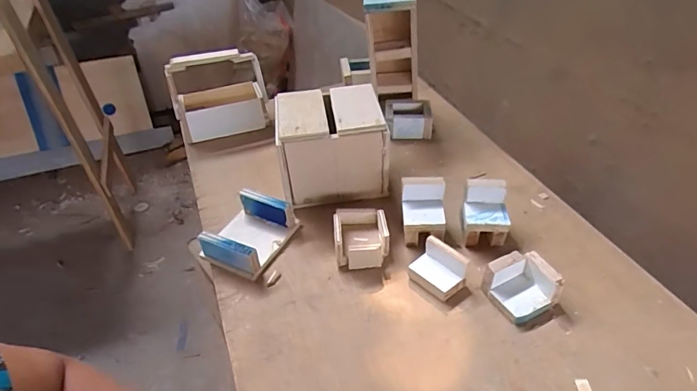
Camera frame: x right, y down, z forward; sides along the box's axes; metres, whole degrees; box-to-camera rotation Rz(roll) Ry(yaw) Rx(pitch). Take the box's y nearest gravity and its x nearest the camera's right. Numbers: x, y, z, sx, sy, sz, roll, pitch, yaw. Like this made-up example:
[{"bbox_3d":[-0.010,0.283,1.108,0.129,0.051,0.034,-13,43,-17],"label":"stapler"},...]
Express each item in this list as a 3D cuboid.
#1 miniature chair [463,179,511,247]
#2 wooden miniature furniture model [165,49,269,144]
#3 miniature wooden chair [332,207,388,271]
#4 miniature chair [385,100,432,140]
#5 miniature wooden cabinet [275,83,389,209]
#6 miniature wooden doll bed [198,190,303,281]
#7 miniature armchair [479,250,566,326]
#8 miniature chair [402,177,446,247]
[{"bbox_3d":[0.190,0.025,0.628,0.064,0.074,0.061,3,42,10],"label":"miniature chair"},{"bbox_3d":[-0.246,-0.195,0.861,0.170,0.157,0.080,-12,41,-8],"label":"wooden miniature furniture model"},{"bbox_3d":[0.017,0.058,0.627,0.076,0.049,0.080,-5,41,0],"label":"miniature wooden chair"},{"bbox_3d":[0.113,-0.145,0.859,0.086,0.043,0.083,-2,41,3],"label":"miniature chair"},{"bbox_3d":[-0.026,-0.077,0.714,0.158,0.148,0.127,-7,41,-2],"label":"miniature wooden cabinet"},{"bbox_3d":[-0.143,0.053,0.647,0.105,0.057,0.111,14,44,20],"label":"miniature wooden doll bed"},{"bbox_3d":[0.212,0.110,0.553,0.070,0.046,0.070,-23,44,-19],"label":"miniature armchair"},{"bbox_3d":[0.105,0.025,0.634,0.057,0.077,0.065,0,41,5],"label":"miniature chair"}]

